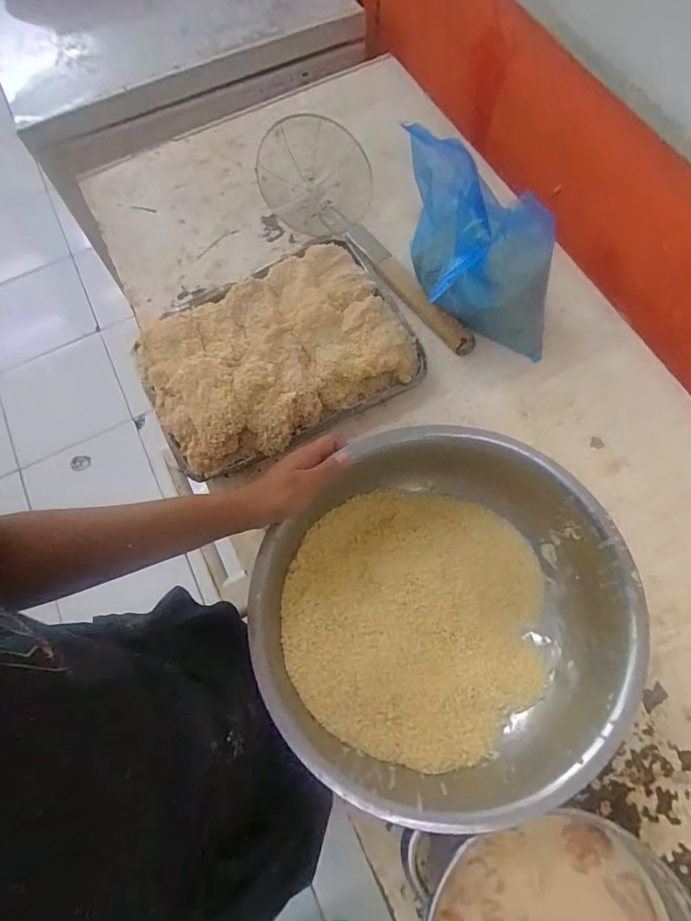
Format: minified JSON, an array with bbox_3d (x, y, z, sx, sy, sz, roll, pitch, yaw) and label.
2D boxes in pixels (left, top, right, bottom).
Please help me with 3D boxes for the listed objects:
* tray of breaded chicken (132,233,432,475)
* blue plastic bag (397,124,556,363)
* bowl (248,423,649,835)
[{"bbox_3d":[-0.100,-0.156,0.697,0.366,0.073,0.257,-27,70,-7],"label":"tray of breaded chicken"},{"bbox_3d":[0.182,-0.278,0.679,0.154,0.214,0.210,-11,69,-1],"label":"blue plastic bag"},{"bbox_3d":[0.099,0.164,0.542,0.367,0.126,0.354,-1,69,3],"label":"bowl"}]

